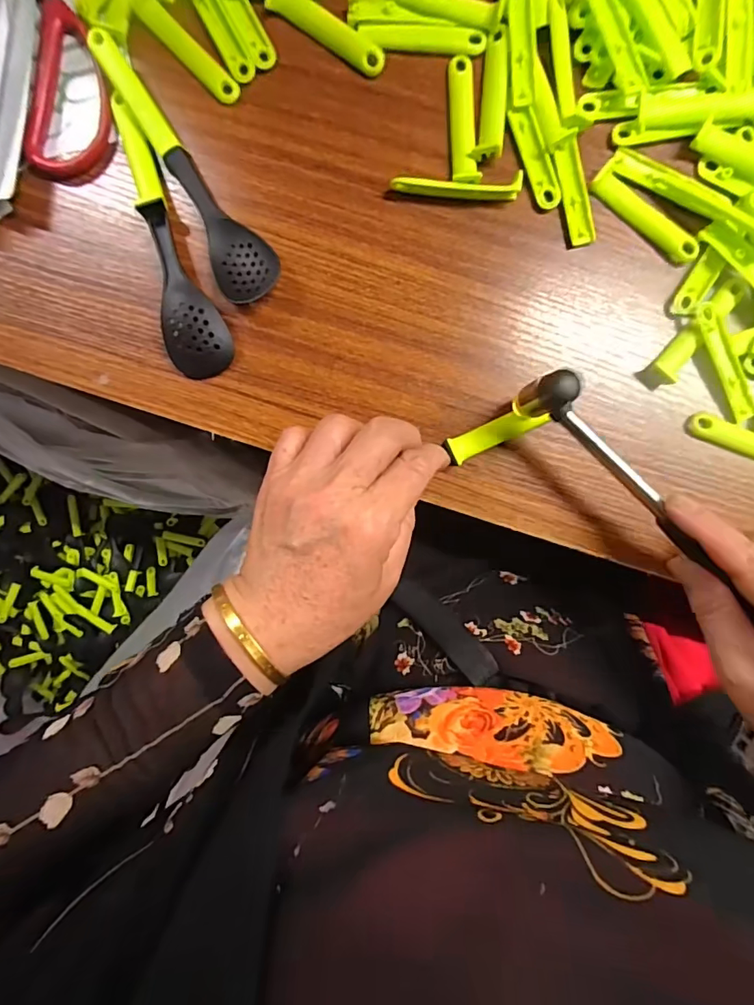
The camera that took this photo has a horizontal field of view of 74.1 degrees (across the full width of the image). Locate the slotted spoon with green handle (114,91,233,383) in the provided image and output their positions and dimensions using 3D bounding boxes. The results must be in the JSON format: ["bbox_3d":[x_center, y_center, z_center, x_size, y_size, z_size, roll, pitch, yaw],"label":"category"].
[{"bbox_3d":[-0.125,-0.161,0.305,0.037,0.017,0.166,-13,96,4],"label":"slotted spoon with green handle"}]

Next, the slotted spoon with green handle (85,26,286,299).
[{"bbox_3d":[-0.116,-0.201,0.304,0.037,0.015,0.169,-32,94,6],"label":"slotted spoon with green handle"}]

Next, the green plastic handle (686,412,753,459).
[{"bbox_3d":[0.230,-0.036,0.307,0.076,0.014,0.016,19,97,1],"label":"green plastic handle"}]

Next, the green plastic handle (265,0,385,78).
[{"bbox_3d":[-0.029,-0.282,0.298,0.076,0.006,0.017,33,97,-1],"label":"green plastic handle"}]

